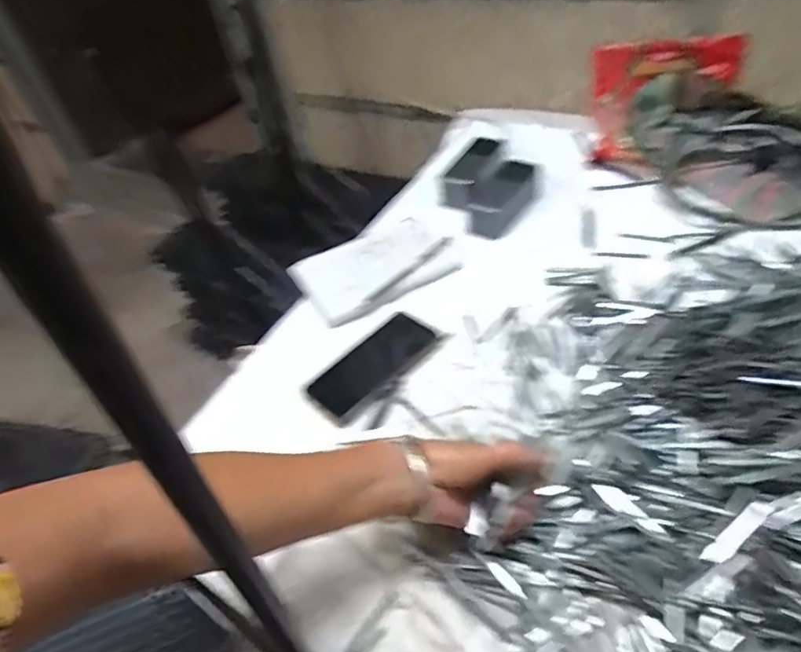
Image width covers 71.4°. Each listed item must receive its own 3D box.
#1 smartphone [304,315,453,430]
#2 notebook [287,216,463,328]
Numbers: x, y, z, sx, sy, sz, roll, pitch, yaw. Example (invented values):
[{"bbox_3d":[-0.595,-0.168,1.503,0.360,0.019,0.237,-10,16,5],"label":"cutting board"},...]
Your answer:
[{"bbox_3d":[-0.029,0.044,0.628,0.072,0.007,0.155,36,62,27],"label":"smartphone"},{"bbox_3d":[-0.032,-0.081,0.732,0.198,0.020,0.129,-26,53,-20],"label":"notebook"}]

